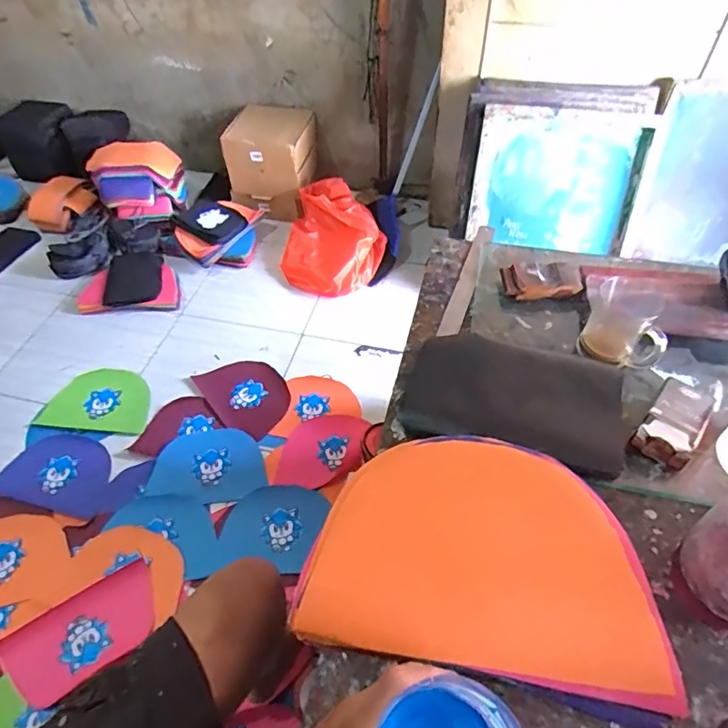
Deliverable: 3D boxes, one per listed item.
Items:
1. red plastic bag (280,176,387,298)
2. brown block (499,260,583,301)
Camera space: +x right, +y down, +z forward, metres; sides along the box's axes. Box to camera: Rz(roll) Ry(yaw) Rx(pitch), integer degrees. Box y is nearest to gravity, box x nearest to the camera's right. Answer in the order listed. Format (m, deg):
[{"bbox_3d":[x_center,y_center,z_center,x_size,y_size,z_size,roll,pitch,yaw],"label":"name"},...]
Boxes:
[{"bbox_3d":[-0.110,-0.397,1.633,0.309,0.231,0.305,28,56,22],"label":"red plastic bag"},{"bbox_3d":[0.243,-0.112,0.703,0.101,0.033,0.054,-1,50,0],"label":"brown block"}]

